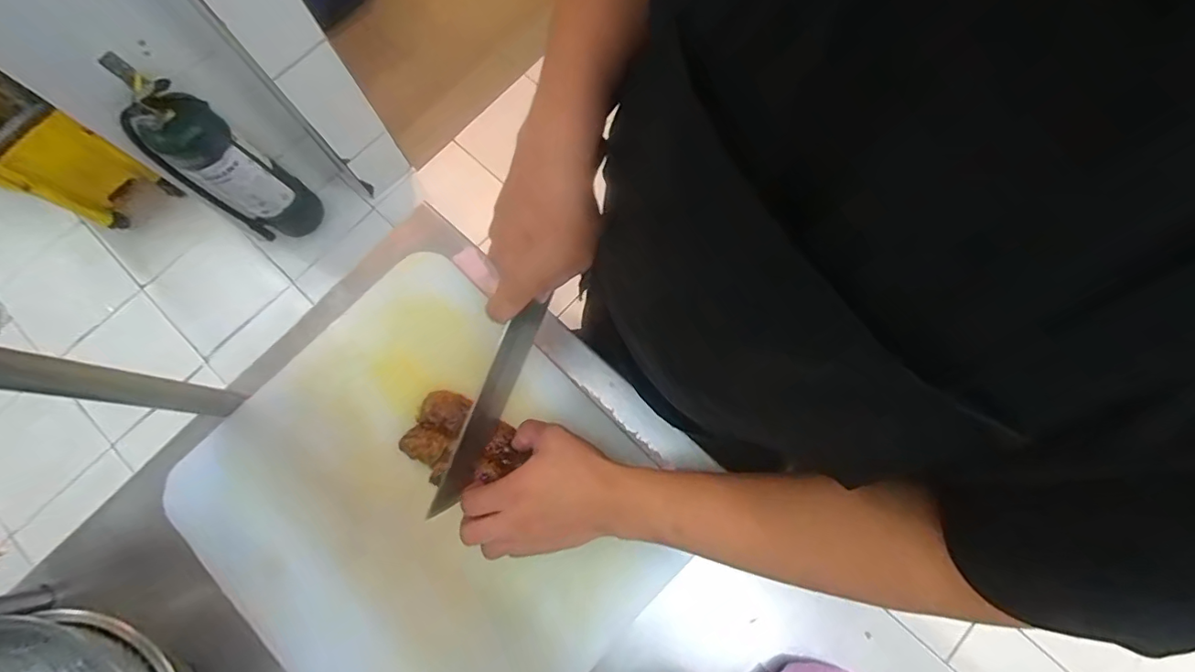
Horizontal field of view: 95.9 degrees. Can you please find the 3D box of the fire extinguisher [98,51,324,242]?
[{"bbox_3d":[-0.818,-0.371,1.219,0.145,0.521,0.153,11,76,4],"label":"fire extinguisher"}]

